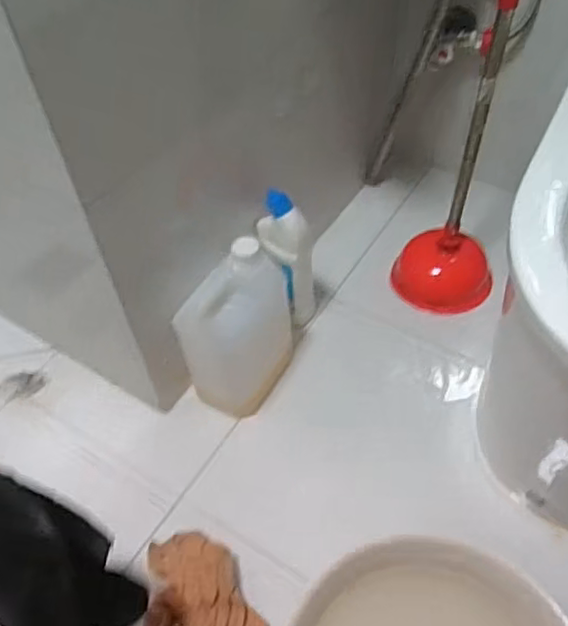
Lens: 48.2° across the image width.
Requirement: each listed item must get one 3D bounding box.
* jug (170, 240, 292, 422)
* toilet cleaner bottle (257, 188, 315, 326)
[{"bbox_3d":[-0.064,0.020,0.875,0.098,0.222,0.161,24,58,22],"label":"jug"},{"bbox_3d":[0.005,-0.069,0.946,0.079,0.236,0.064,-5,52,0],"label":"toilet cleaner bottle"}]

